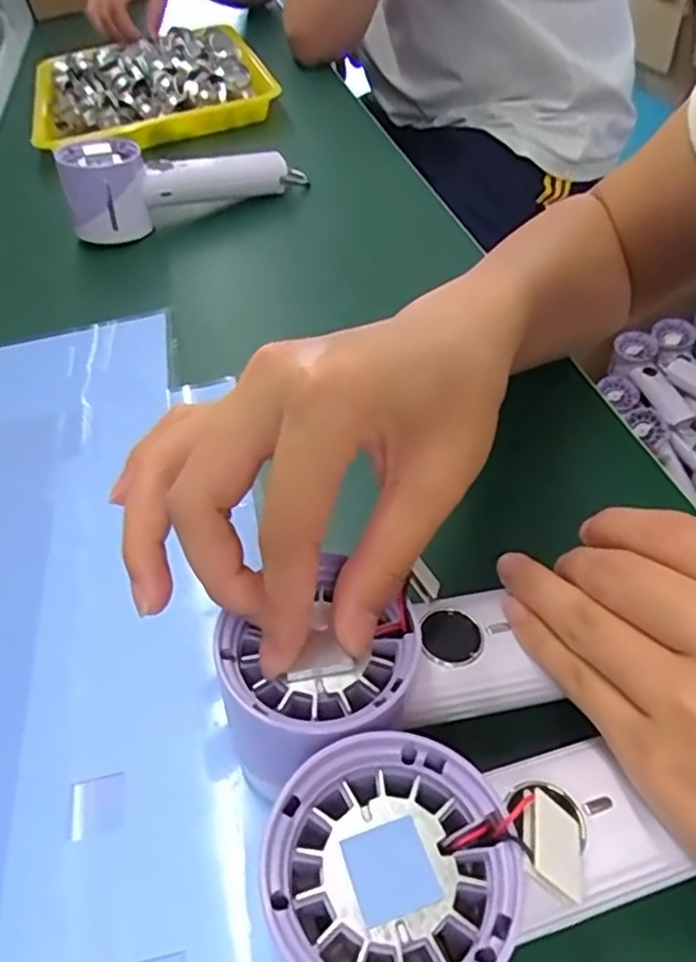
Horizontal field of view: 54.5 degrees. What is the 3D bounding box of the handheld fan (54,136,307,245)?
[{"bbox_3d":[-0.129,-0.245,0.541,0.190,0.067,0.053,-19,46,-7],"label":"handheld fan"}]

